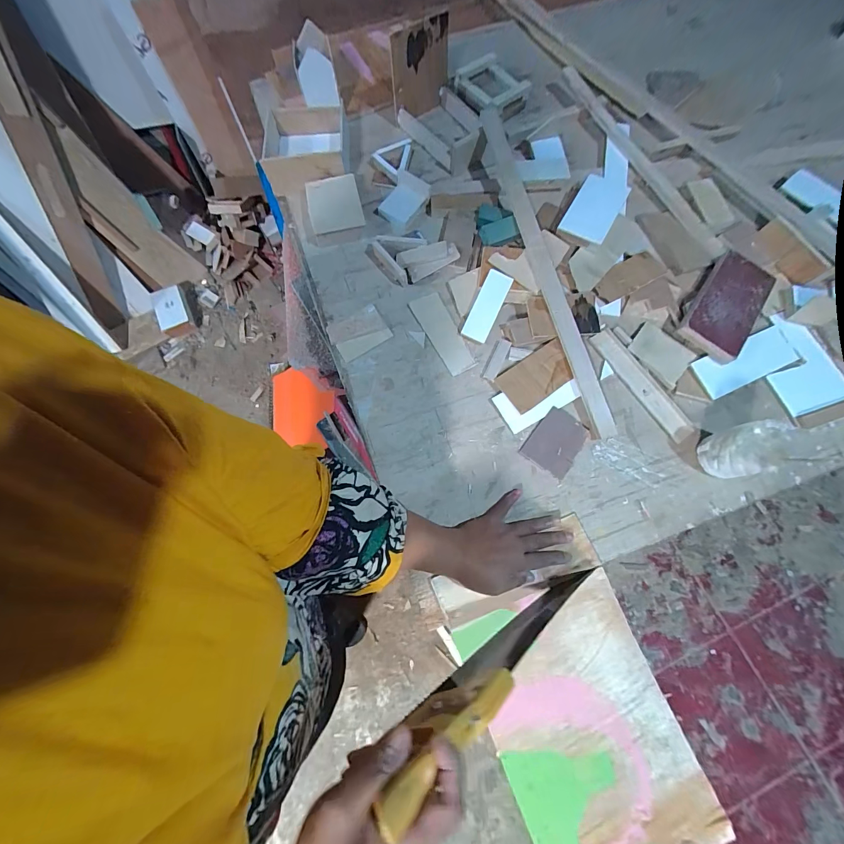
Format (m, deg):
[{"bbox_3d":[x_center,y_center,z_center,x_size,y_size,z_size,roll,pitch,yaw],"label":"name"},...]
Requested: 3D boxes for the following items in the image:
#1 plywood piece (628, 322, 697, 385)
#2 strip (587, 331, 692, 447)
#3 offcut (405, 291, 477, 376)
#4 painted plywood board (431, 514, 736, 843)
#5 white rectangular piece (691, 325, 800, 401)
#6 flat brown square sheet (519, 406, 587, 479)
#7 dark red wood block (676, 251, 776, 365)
[{"bbox_3d":[0.383,-0.113,0.577,0.089,0.008,0.071,43,77,13],"label":"plywood piece"},{"bbox_3d":[0.343,-0.061,0.563,0.041,0.006,0.204,-32,74,-10],"label":"strip"},{"bbox_3d":[0.035,-0.148,0.600,0.052,0.009,0.152,-26,73,-8],"label":"offcut"},{"bbox_3d":[0.182,0.334,0.445,0.216,0.014,0.350,-21,77,-6],"label":"painted plywood board"},{"bbox_3d":[0.513,-0.096,0.566,0.170,0.009,0.064,-23,72,-7],"label":"white rectangular piece"},{"bbox_3d":[0.202,0.029,0.538,0.071,0.004,0.091,35,75,12],"label":"flat brown square sheet"},{"bbox_3d":[0.491,-0.187,0.577,0.090,0.029,0.193,36,75,12],"label":"dark red wood block"}]

